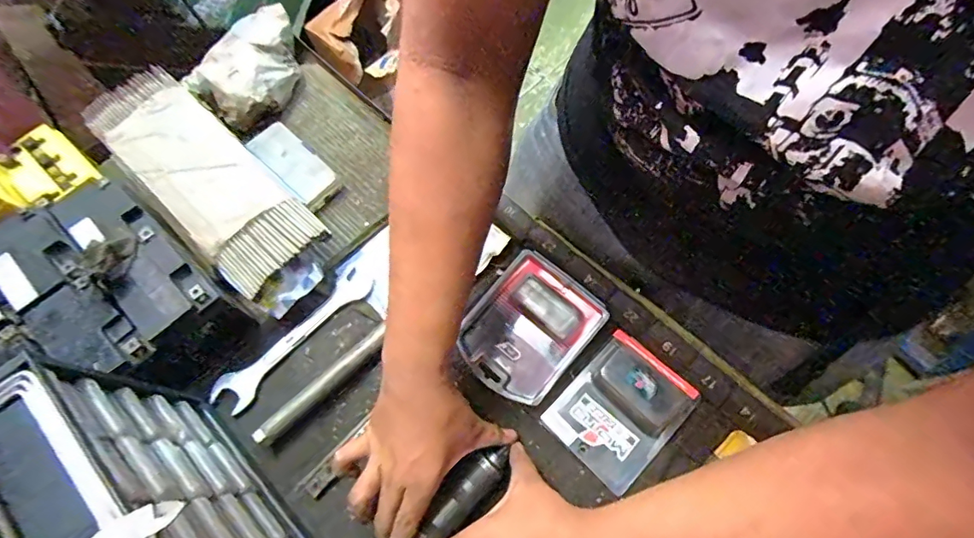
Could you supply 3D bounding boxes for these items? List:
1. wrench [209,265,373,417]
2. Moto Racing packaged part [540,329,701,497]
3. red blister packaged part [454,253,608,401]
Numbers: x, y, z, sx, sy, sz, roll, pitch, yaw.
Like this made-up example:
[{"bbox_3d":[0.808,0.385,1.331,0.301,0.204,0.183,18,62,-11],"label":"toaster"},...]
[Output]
[{"bbox_3d":[-0.213,0.075,0.546,0.040,0.010,0.202,39,75,17],"label":"wrench"},{"bbox_3d":[0.133,0.135,0.487,0.102,0.034,0.128,41,75,18],"label":"Moto Racing packaged part"},{"bbox_3d":[0.042,0.063,0.523,0.115,0.027,0.137,39,75,17],"label":"red blister packaged part"}]

